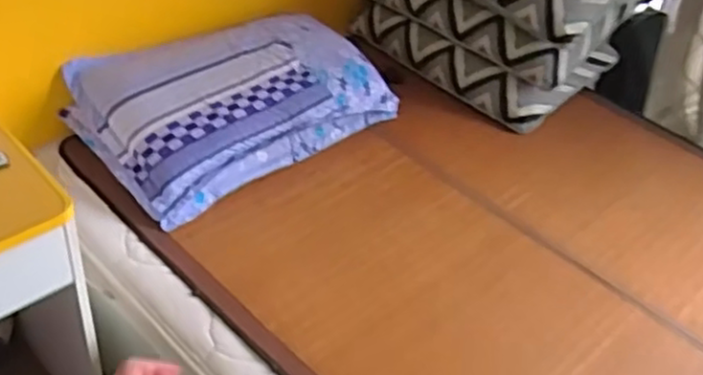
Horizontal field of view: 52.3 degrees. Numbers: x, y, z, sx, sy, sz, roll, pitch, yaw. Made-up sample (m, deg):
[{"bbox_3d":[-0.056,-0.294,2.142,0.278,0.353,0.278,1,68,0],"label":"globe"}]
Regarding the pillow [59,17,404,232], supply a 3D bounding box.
[{"bbox_3d":[-0.305,-0.234,1.812,0.703,0.204,0.443,-30,53,-35],"label":"pillow"}]

